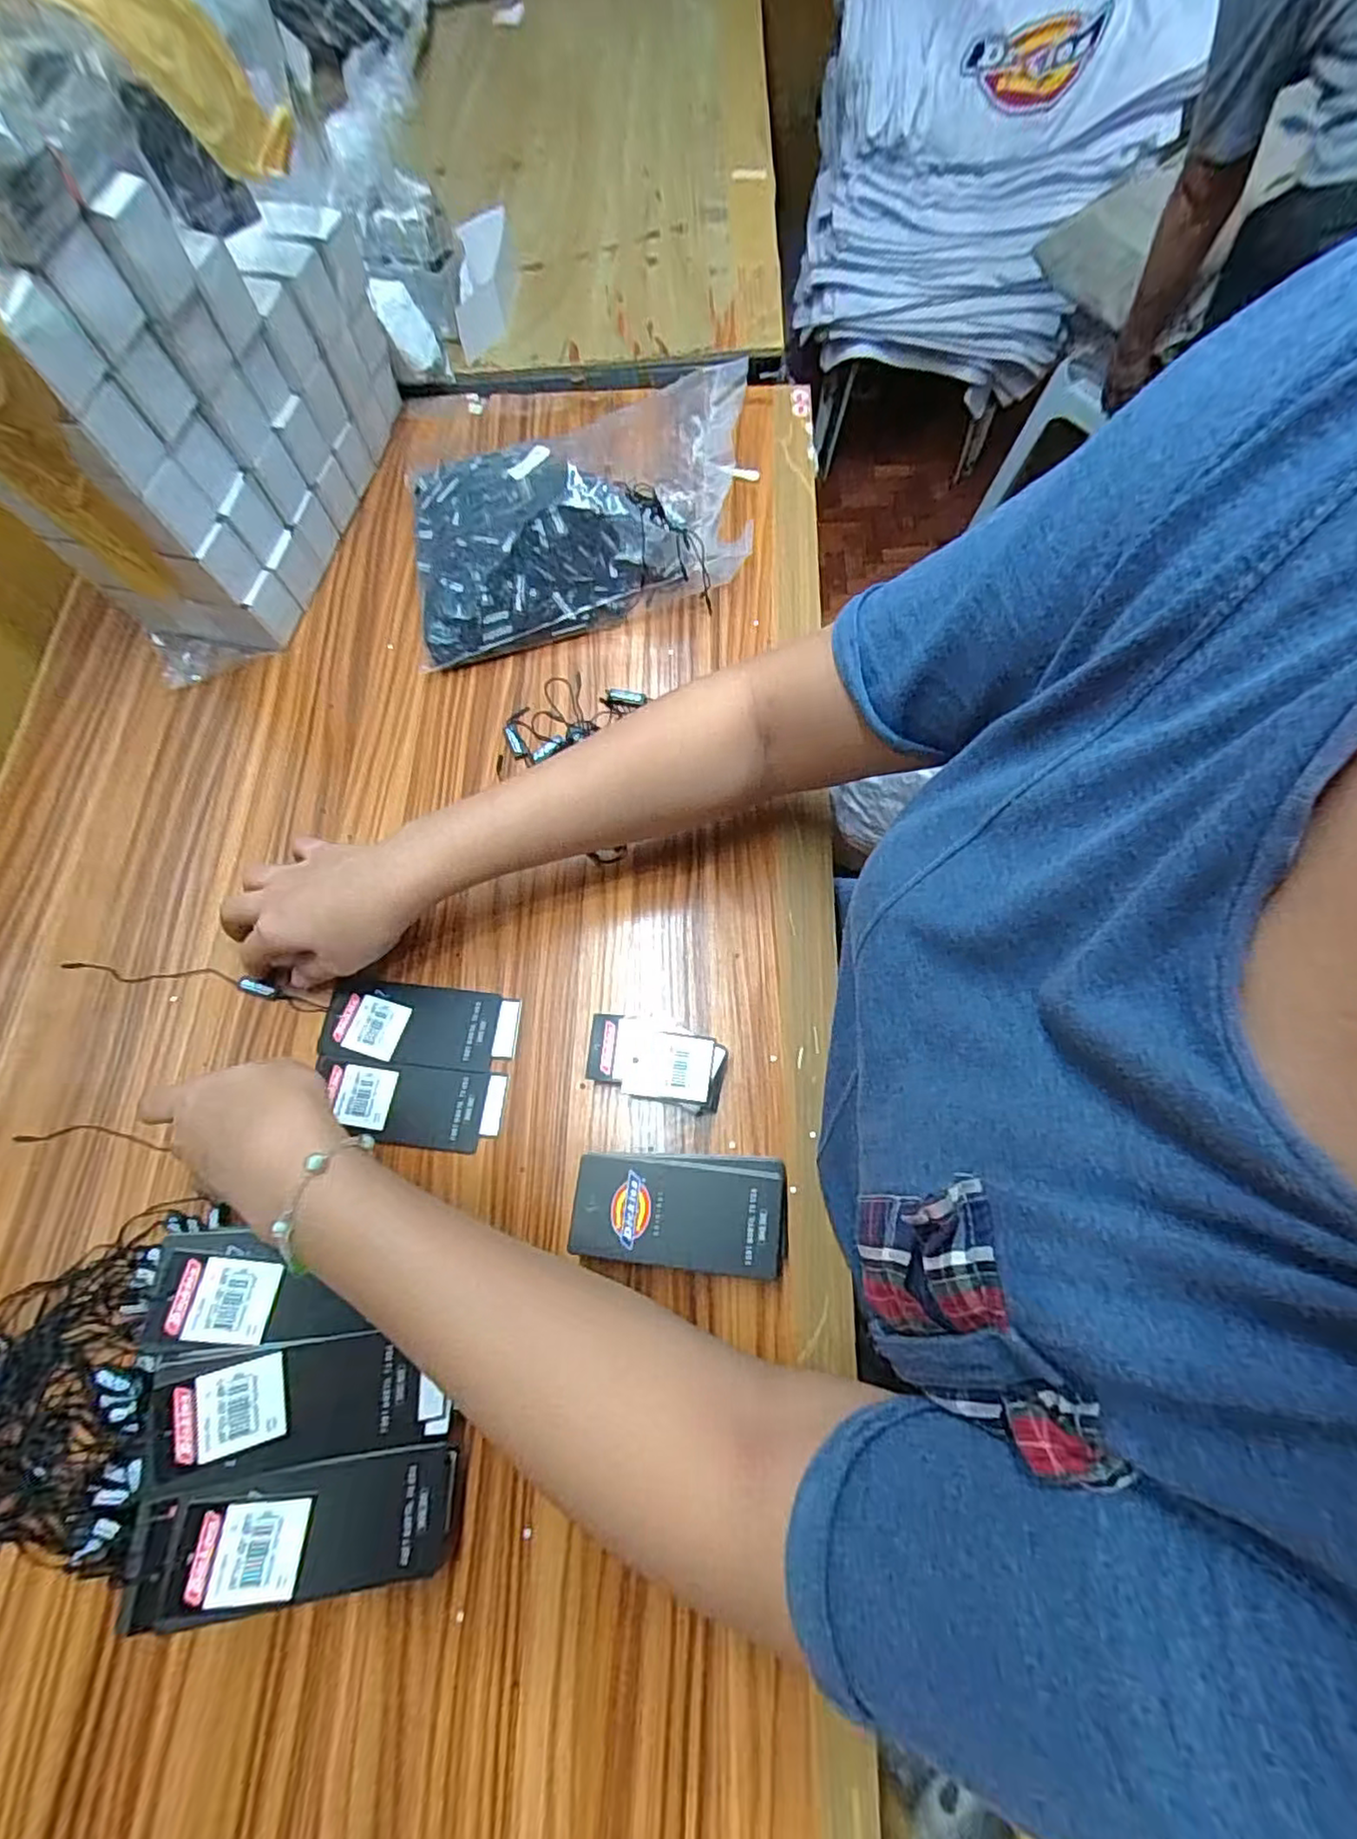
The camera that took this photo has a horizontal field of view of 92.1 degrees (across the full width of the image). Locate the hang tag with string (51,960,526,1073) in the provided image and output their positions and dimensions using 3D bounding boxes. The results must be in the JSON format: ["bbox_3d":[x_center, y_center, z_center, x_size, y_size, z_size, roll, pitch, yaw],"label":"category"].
[{"bbox_3d":[-0.242,0.054,0.417,0.281,0.007,0.048,8,72,5],"label":"hang tag with string"}]

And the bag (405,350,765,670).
[{"bbox_3d":[-0.069,-0.299,0.486,0.273,0.075,0.147,-16,71,-3],"label":"bag"}]

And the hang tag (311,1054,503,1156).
[{"bbox_3d":[-0.162,0.112,0.394,0.113,0.004,0.046,5,73,3],"label":"hang tag"}]

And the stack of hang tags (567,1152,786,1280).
[{"bbox_3d":[0.001,0.158,0.357,0.110,0.028,0.055,3,71,4],"label":"stack of hang tags"}]

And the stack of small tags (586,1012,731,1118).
[{"bbox_3d":[-0.013,0.083,0.386,0.078,0.025,0.045,13,72,7],"label":"stack of small tags"}]

